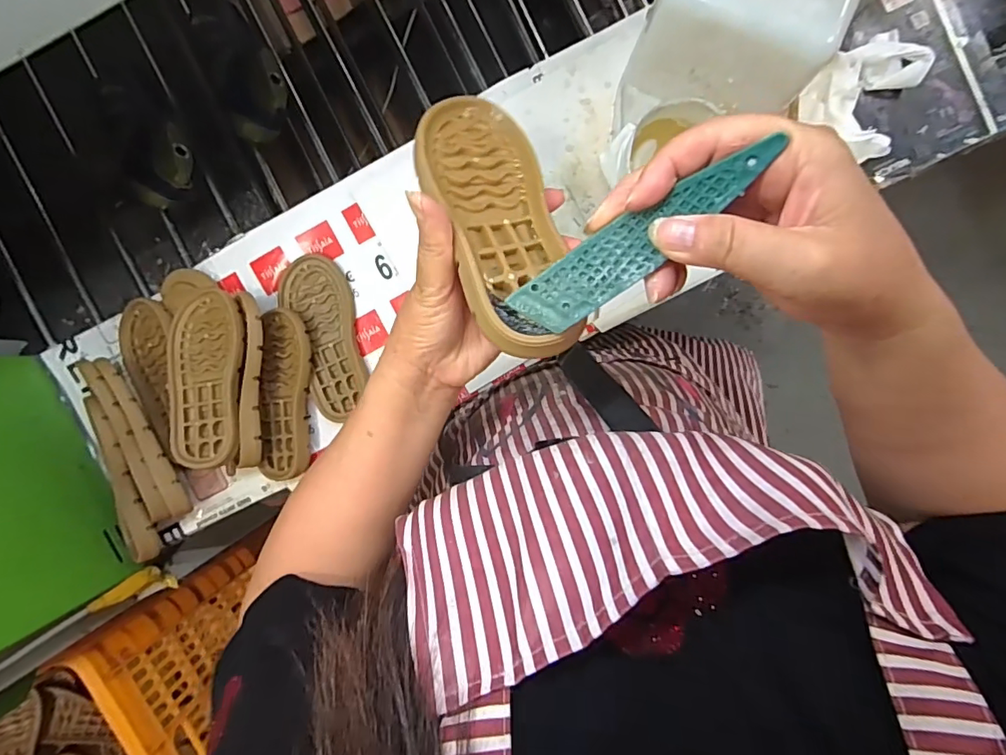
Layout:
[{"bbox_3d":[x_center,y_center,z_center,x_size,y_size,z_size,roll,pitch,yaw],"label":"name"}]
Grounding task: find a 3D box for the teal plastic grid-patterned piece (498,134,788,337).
[{"bbox_3d":[0.055,-0.056,0.215,0.116,0.004,0.028,-32,92,28],"label":"teal plastic grid-patterned piece"}]

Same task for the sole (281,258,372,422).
[{"bbox_3d":[-0.185,-0.042,0.529,0.069,0.014,0.165,-12,93,2],"label":"sole"}]

